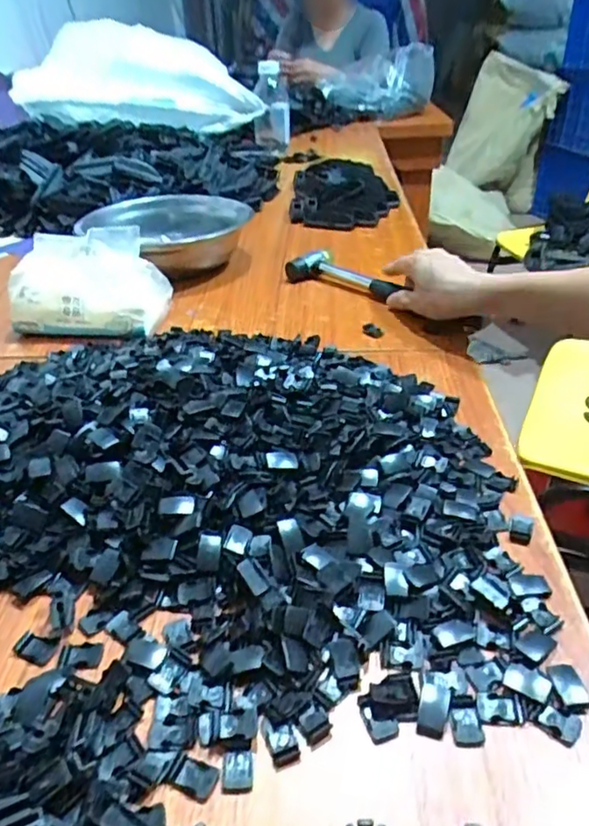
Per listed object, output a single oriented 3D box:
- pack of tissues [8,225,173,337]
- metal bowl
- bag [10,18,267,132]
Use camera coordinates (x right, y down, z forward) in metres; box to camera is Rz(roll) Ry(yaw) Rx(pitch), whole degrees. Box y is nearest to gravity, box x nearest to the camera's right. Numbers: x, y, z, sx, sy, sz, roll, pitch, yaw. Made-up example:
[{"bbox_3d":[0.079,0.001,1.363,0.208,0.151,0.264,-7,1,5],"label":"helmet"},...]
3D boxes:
[{"bbox_3d":[-0.197,-0.126,0.574,0.134,0.080,0.068,2,36,7],"label":"pack of tissues"},{"bbox_3d":[-0.151,-0.216,0.733,0.171,0.062,0.181,-2,33,1],"label":"metal bowl"},{"bbox_3d":[-0.313,-0.634,1.138,0.377,0.156,0.298,-19,39,-21],"label":"bag"}]

